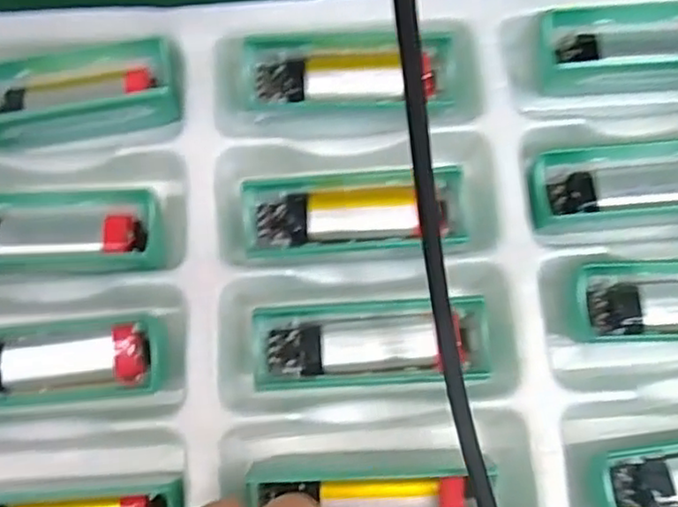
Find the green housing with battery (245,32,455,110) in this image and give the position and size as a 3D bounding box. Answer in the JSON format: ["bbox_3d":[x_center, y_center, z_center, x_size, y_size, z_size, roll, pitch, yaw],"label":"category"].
[{"bbox_3d":[0.004,-0.070,0.254,0.078,0.010,0.026,1,76,0],"label":"green housing with battery"}]

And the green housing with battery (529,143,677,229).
[{"bbox_3d":[0.111,-0.025,0.243,0.081,0.014,0.027,-4,76,-1],"label":"green housing with battery"}]

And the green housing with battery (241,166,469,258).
[{"bbox_3d":[0.007,-0.016,0.243,0.080,0.017,0.027,-6,76,-2],"label":"green housing with battery"}]

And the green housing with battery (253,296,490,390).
[{"bbox_3d":[0.012,0.031,0.230,0.079,0.018,0.028,-3,76,-1],"label":"green housing with battery"}]

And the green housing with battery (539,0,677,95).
[{"bbox_3d":[0.120,-0.080,0.257,0.080,0.016,0.031,0,76,0],"label":"green housing with battery"}]

